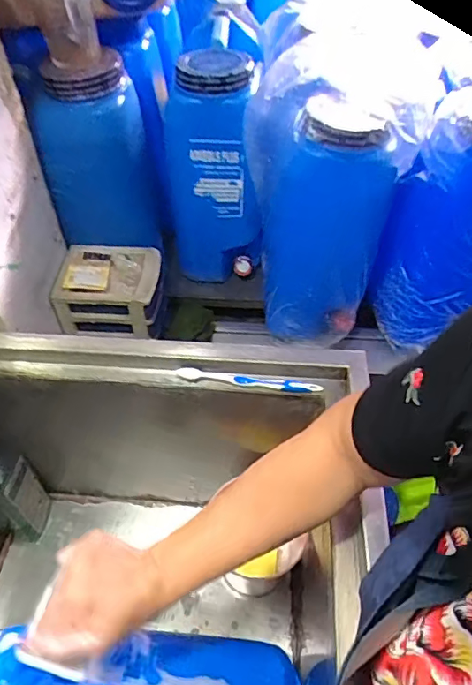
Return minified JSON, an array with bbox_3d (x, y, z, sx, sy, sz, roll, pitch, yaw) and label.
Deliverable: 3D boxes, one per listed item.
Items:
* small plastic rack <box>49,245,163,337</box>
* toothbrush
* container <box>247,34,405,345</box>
[{"bbox_3d":[-0.217,-0.092,0.874,0.171,0.105,0.137,-1,50,-2],"label":"small plastic rack"},{"bbox_3d":[0.016,0.047,0.624,0.177,0.014,0.012,7,50,4],"label":"toothbrush"},{"bbox_3d":[0.126,-0.212,0.819,0.196,0.391,0.218,-6,51,-6],"label":"container"}]

